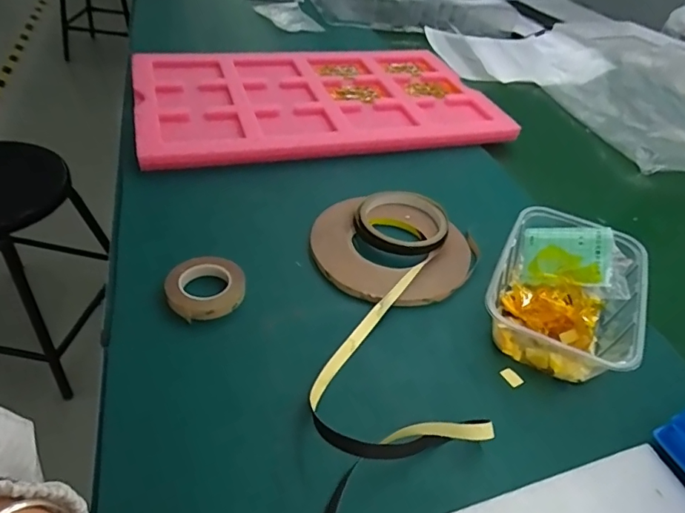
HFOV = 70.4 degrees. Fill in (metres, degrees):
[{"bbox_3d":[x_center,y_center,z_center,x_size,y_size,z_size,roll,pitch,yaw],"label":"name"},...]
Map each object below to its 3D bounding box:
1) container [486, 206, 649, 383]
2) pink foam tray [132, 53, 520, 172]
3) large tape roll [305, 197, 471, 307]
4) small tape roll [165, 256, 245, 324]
[{"bbox_3d":[0.192,0.031,0.423,0.117,0.058,0.155,25,43,16],"label":"container"},{"bbox_3d":[-0.031,-0.226,0.691,0.479,0.029,0.301,-6,44,-17],"label":"pink foam tray"},{"bbox_3d":[0.043,-0.009,0.474,0.140,0.018,0.149,5,41,-5],"label":"large tape roll"},{"bbox_3d":[-0.116,0.027,0.413,0.062,0.021,0.060,5,41,-5],"label":"small tape roll"}]

